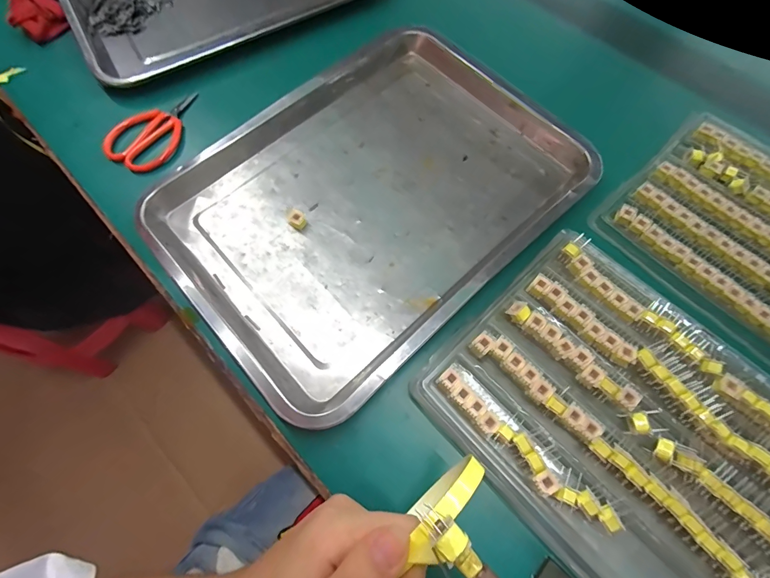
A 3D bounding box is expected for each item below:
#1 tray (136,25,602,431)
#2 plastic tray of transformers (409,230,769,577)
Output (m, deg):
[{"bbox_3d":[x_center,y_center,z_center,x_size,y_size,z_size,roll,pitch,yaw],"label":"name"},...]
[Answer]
[{"bbox_3d":[-0.007,-0.099,0.354,0.387,0.037,0.286,-41,74,-14],"label":"tray"},{"bbox_3d":[0.206,0.114,0.264,0.217,0.023,0.315,-42,74,-15],"label":"plastic tray of transformers"}]

